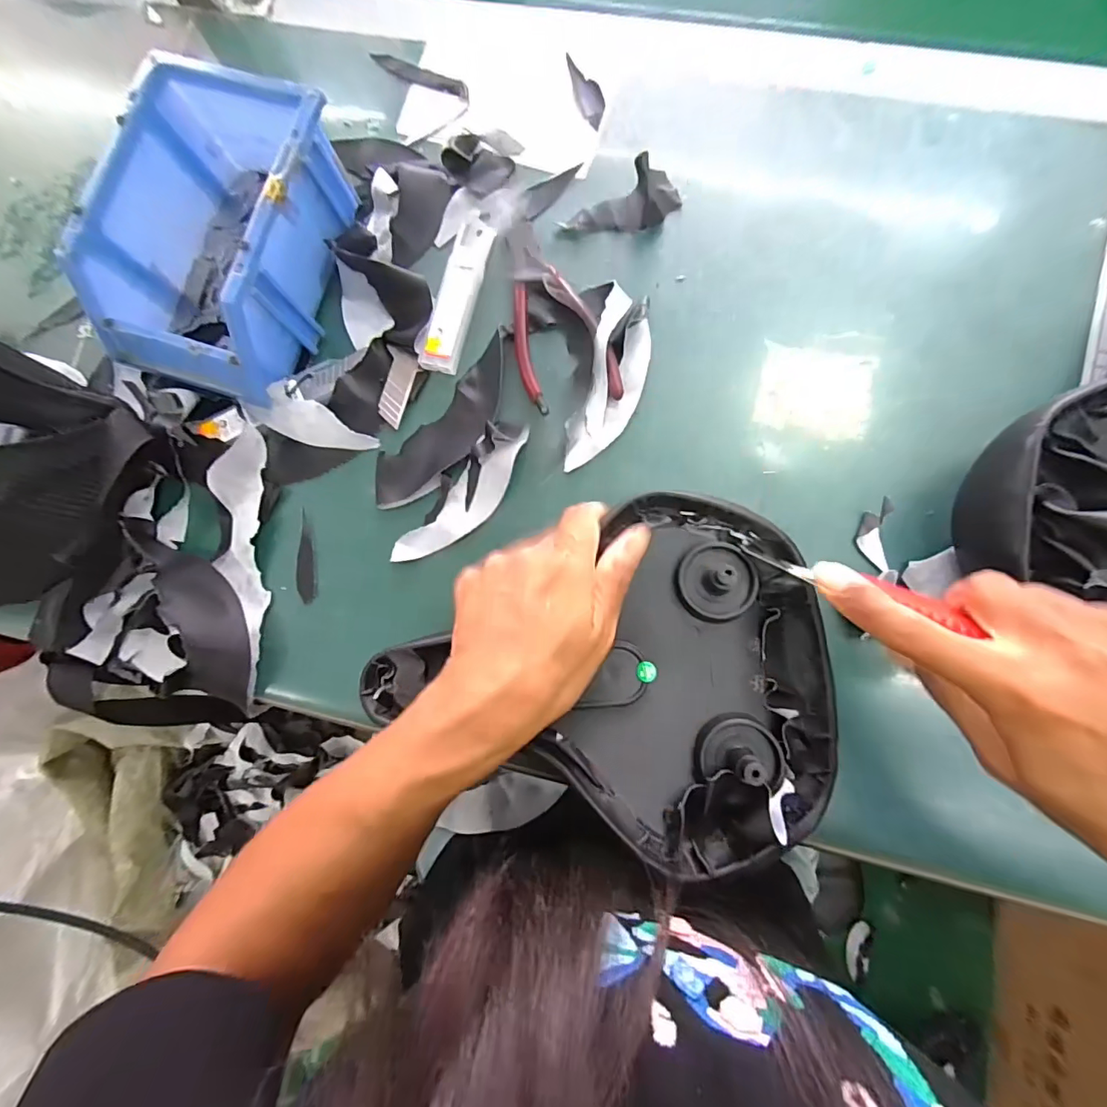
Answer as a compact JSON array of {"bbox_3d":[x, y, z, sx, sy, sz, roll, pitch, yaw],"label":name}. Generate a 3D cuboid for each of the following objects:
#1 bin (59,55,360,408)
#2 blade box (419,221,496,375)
[{"bbox_3d":[-0.211,-0.197,0.316,0.116,0.073,0.174,18,84,6],"label":"bin"},{"bbox_3d":[-0.065,-0.177,0.339,0.026,0.008,0.107,13,84,6],"label":"blade box"}]

